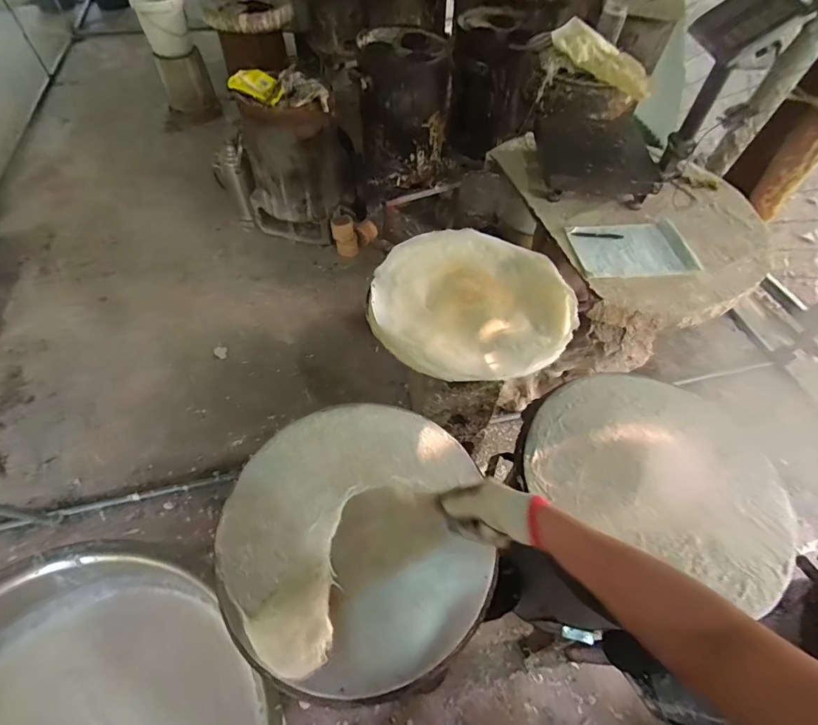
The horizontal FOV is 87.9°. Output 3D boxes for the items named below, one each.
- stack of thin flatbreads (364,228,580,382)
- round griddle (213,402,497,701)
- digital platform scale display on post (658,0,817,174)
[{"bbox_3d":[0.121,-0.124,0.848,0.394,0.047,0.370,-14,57,-12],"label":"stack of thin flatbreads"},{"bbox_3d":[-0.078,0.236,0.614,0.366,0.034,0.376,1,55,-2],"label":"round griddle"},{"bbox_3d":[0.813,-0.745,1.153,0.195,0.464,0.327,24,58,13],"label":"digital platform scale display on post"}]

